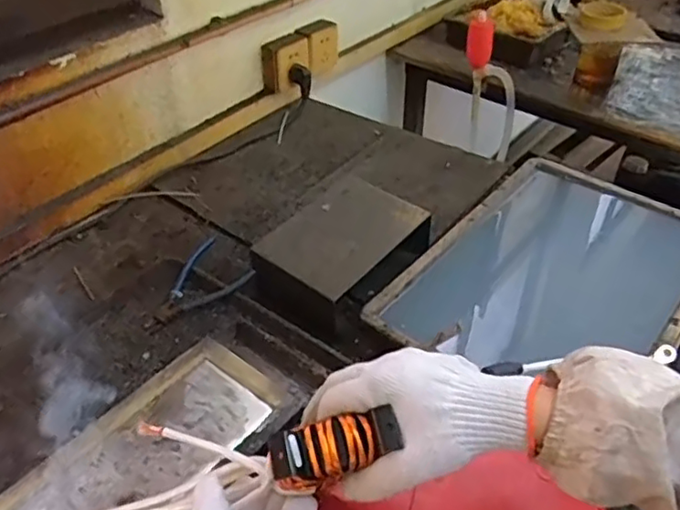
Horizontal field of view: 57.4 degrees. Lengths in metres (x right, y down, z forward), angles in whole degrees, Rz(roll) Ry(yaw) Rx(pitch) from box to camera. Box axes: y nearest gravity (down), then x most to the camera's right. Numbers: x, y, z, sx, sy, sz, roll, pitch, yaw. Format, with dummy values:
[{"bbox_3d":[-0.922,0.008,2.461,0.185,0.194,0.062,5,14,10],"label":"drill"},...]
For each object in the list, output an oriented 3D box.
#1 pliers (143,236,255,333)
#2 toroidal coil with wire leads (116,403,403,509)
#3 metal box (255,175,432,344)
[{"bbox_3d":[-0.194,0.047,0.810,0.084,0.013,0.147,38,64,20],"label":"pliers"},{"bbox_3d":[-0.108,0.162,0.460,0.324,0.047,0.095,-25,36,21],"label":"toroidal coil with wire leads"},{"bbox_3d":[0.001,-0.002,0.836,0.146,0.079,0.219,29,49,31],"label":"metal box"}]

